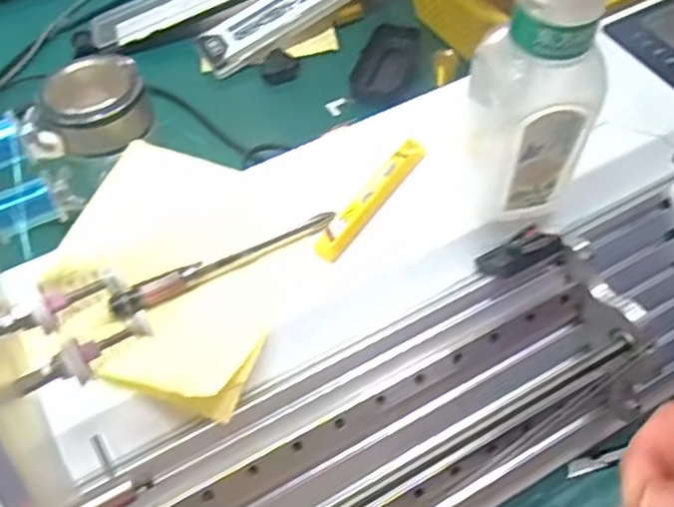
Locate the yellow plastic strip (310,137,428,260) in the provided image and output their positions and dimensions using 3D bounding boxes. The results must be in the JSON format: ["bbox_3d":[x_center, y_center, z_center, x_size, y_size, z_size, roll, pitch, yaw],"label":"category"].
[{"bbox_3d":[0.021,-0.035,0.410,0.016,0.008,0.100,30,60,24],"label":"yellow plastic strip"}]

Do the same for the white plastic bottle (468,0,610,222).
[{"bbox_3d":[0.101,-0.102,0.333,0.058,0.205,0.059,5,53,7],"label":"white plastic bottle"}]

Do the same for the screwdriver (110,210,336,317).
[{"bbox_3d":[-0.062,0.003,0.384,0.133,0.009,0.014,-25,55,-15],"label":"screwdriver"}]

